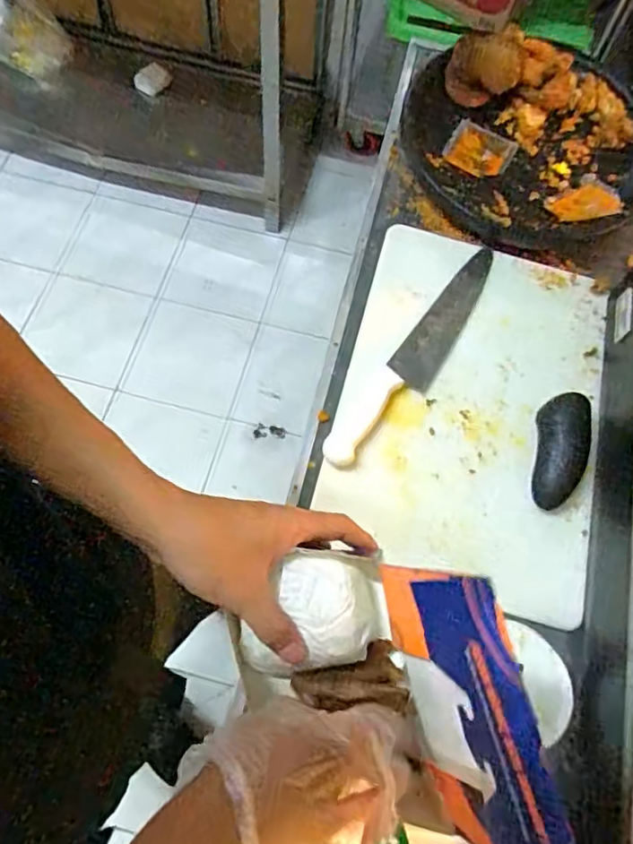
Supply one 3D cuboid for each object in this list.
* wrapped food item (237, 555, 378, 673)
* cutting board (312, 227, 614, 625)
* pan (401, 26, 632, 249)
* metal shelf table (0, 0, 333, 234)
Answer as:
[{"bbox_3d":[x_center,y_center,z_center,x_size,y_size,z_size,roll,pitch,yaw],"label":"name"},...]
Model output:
[{"bbox_3d":[-0.008,0.124,0.399,0.085,0.036,0.072,-8,67,-7],"label":"wrapped food item"},{"bbox_3d":[0.183,-0.029,0.709,0.302,0.029,0.456,15,67,3],"label":"cutting board"},{"bbox_3d":[0.298,-0.396,0.843,0.350,0.074,0.338,2,67,-3],"label":"pan"},{"bbox_3d":[-0.517,-1.083,1.490,1.075,0.881,0.635,22,67,6],"label":"metal shelf table"}]

